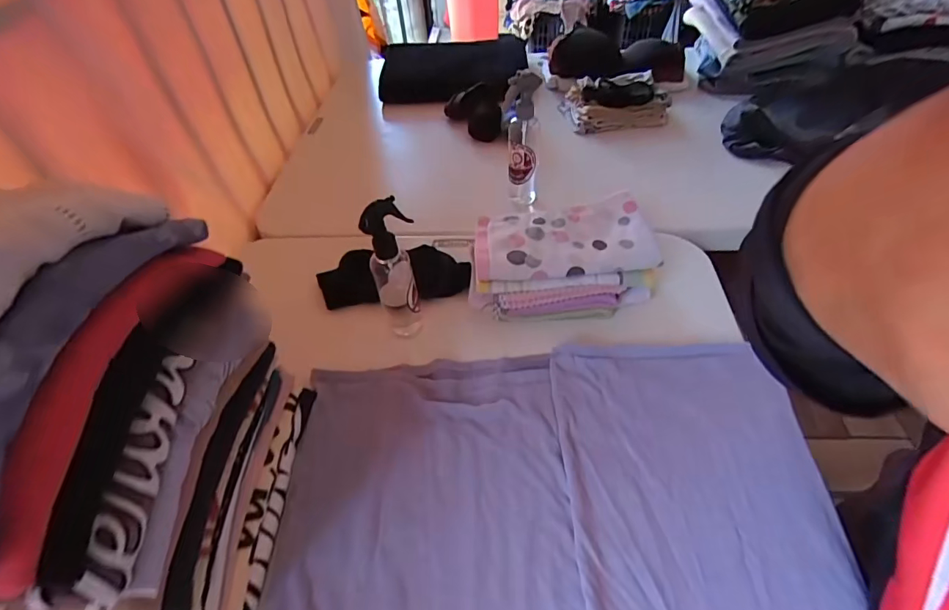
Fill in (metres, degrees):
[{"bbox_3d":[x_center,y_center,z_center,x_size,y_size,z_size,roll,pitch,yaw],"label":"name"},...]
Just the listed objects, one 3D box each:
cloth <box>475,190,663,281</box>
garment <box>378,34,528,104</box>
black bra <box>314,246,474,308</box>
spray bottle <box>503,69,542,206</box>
[{"bbox_3d":[0.114,-0.088,0.593,0.221,0.030,0.115,-4,48,0],"label":"cloth"},{"bbox_3d":[-0.049,-0.588,1.135,0.373,0.109,0.108,-12,48,-7],"label":"garment"},{"bbox_3d":[-0.116,-0.044,0.650,0.215,0.041,0.078,-6,48,-2],"label":"black bra"},{"bbox_3d":[0.075,-0.258,0.723,0.049,0.210,0.061,7,49,10],"label":"spray bottle"}]

